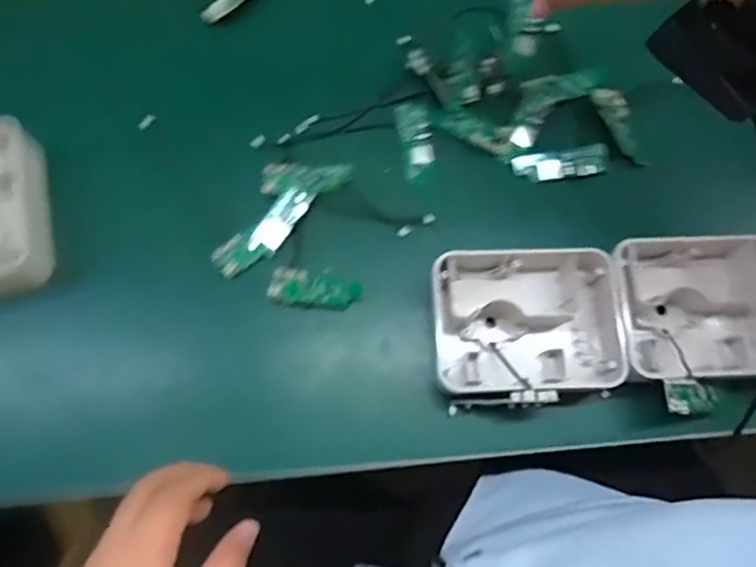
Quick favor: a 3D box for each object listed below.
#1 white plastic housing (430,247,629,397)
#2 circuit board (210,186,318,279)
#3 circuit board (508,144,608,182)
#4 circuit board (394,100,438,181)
[{"bbox_3d":[0.108,0.030,0.419,0.135,0.041,0.104,-4,72,0],"label":"white plastic housing"},{"bbox_3d":[-0.087,-0.042,0.456,0.094,0.004,0.031,-40,76,-11],"label":"circuit board"},{"bbox_3d":[0.150,-0.098,0.474,0.074,0.012,0.026,-8,72,-1],"label":"circuit board"},{"bbox_3d":[0.032,-0.118,0.480,0.027,0.004,0.071,-10,72,-2],"label":"circuit board"}]

